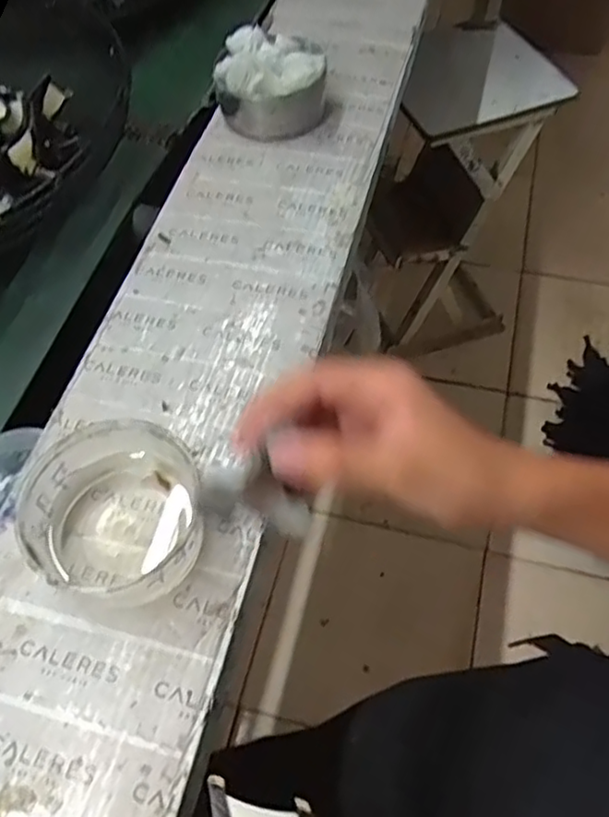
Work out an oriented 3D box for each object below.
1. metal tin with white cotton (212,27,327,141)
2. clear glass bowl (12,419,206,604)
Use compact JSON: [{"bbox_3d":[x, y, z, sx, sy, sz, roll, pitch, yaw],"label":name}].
[{"bbox_3d":[-0.036,-0.350,0.702,0.113,0.080,0.114,-1,57,2],"label":"metal tin with white cotton"},{"bbox_3d":[-0.126,0.071,0.445,0.110,0.063,0.105,-2,56,3],"label":"clear glass bowl"}]

